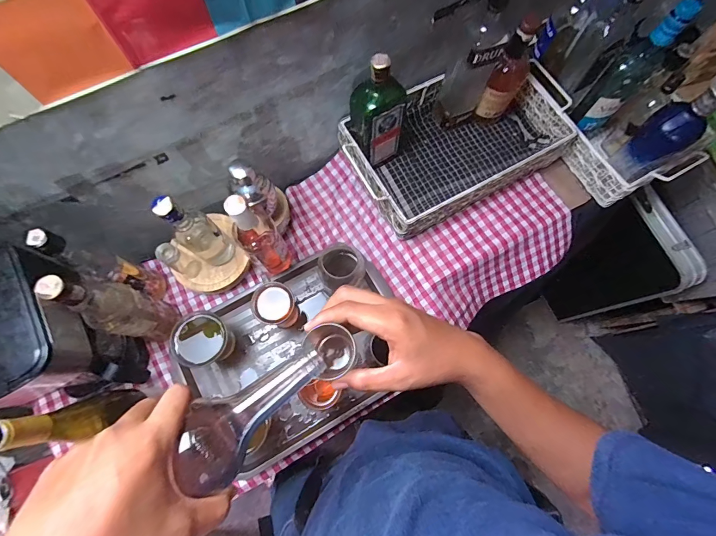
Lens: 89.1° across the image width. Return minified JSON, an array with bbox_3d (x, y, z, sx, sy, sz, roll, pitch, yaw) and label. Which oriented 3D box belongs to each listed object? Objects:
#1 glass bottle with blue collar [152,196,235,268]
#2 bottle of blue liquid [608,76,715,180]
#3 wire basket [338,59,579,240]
[{"bbox_3d":[-0.266,-0.059,0.603,0.048,0.210,0.059,42,77,10],"label":"glass bottle with blue collar"},{"bbox_3d":[0.540,-0.238,0.639,0.070,0.258,0.084,43,77,11],"label":"bottle of blue liquid"},{"bbox_3d":[0.199,-0.259,0.734,0.425,0.089,0.250,-28,76,-9],"label":"wire basket"}]

